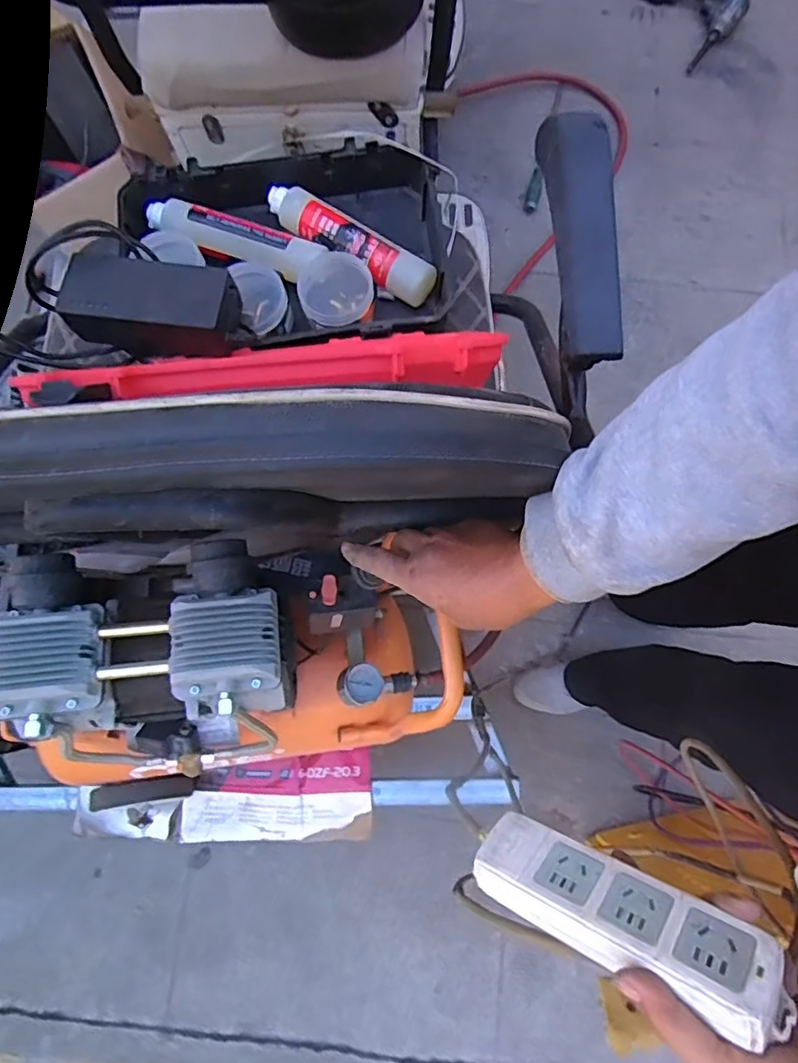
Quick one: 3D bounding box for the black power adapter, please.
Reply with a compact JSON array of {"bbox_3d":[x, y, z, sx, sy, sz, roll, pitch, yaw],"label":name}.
[{"bbox_3d":[-0.241,-0.225,0.593,0.169,0.050,0.077,9,77,2],"label":"black power adapter"}]

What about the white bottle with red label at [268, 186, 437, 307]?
[{"bbox_3d":[-0.061,-0.338,0.689,0.229,0.039,0.045,36,80,7],"label":"white bottle with red label"}]

